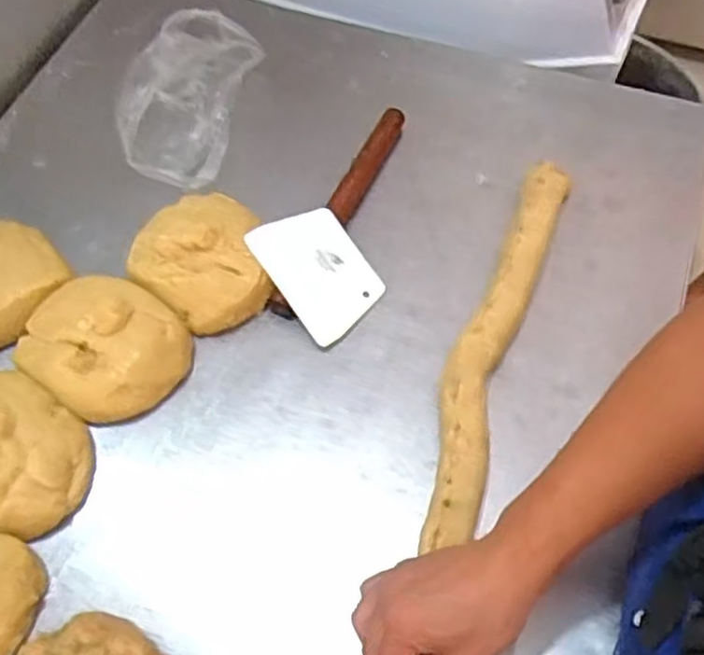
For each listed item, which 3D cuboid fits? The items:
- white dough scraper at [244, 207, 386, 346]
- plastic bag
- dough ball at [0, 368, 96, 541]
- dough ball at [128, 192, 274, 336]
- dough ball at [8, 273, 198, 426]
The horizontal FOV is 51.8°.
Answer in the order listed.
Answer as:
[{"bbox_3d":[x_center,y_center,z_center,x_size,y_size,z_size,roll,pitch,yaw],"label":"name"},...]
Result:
[{"bbox_3d":[-0.031,-0.057,0.707,0.091,0.005,0.128,-36,85,-21],"label":"white dough scraper"},{"bbox_3d":[-0.188,-0.251,0.808,0.127,0.064,0.229,8,61,5],"label":"plastic bag"},{"bbox_3d":[-0.288,0.104,0.612,0.126,0.051,0.127,0,61,1],"label":"dough ball"},{"bbox_3d":[-0.140,-0.072,0.709,0.147,0.057,0.130,41,69,21],"label":"dough ball"},{"bbox_3d":[-0.228,0.015,0.670,0.147,0.057,0.128,35,67,18],"label":"dough ball"}]

